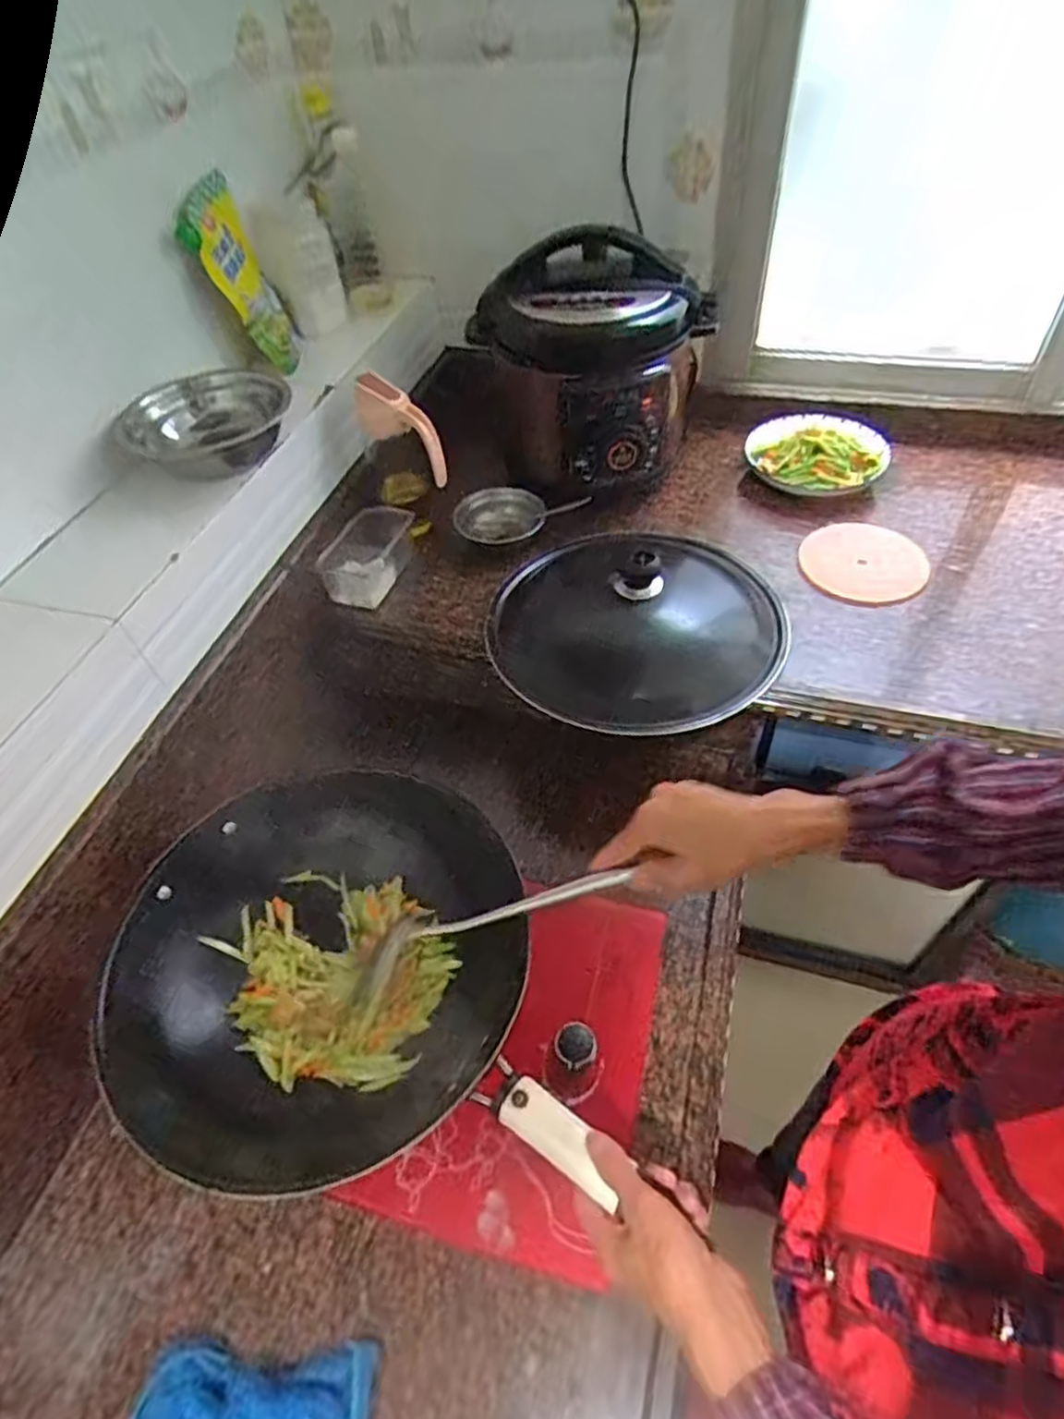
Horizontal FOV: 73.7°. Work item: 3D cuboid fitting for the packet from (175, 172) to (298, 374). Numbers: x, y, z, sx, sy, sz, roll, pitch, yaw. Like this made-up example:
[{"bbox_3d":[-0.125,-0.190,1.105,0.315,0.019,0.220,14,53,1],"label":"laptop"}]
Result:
[{"bbox_3d":[-0.351,-0.525,0.874,0.013,0.202,0.104,-2,55,24],"label":"packet"}]

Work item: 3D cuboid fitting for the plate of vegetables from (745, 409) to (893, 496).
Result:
[{"bbox_3d":[0.396,-0.358,0.984,0.180,0.061,0.156,25,56,24],"label":"plate of vegetables"}]

